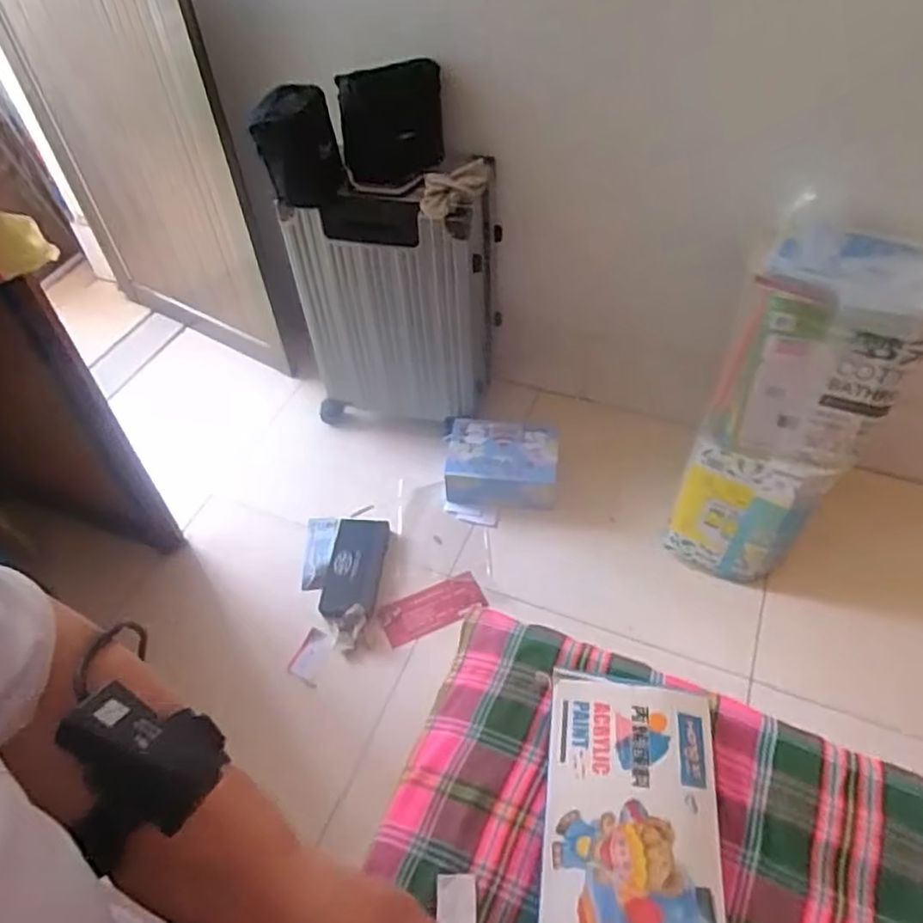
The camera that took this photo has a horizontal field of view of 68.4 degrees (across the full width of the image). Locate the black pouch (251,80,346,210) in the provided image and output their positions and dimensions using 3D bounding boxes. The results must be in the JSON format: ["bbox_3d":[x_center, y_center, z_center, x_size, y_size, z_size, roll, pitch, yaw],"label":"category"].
[{"bbox_3d":[-0.280,-0.539,1.176,0.129,0.184,0.060,-12,50,-7],"label":"black pouch"}]

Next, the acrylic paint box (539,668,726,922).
[{"bbox_3d":[0.140,0.326,0.558,0.143,0.021,0.293,4,50,9],"label":"acrylic paint box"}]

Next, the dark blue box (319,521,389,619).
[{"bbox_3d":[-0.219,0.215,1.388,0.110,0.050,0.221,3,50,5],"label":"dark blue box"}]

